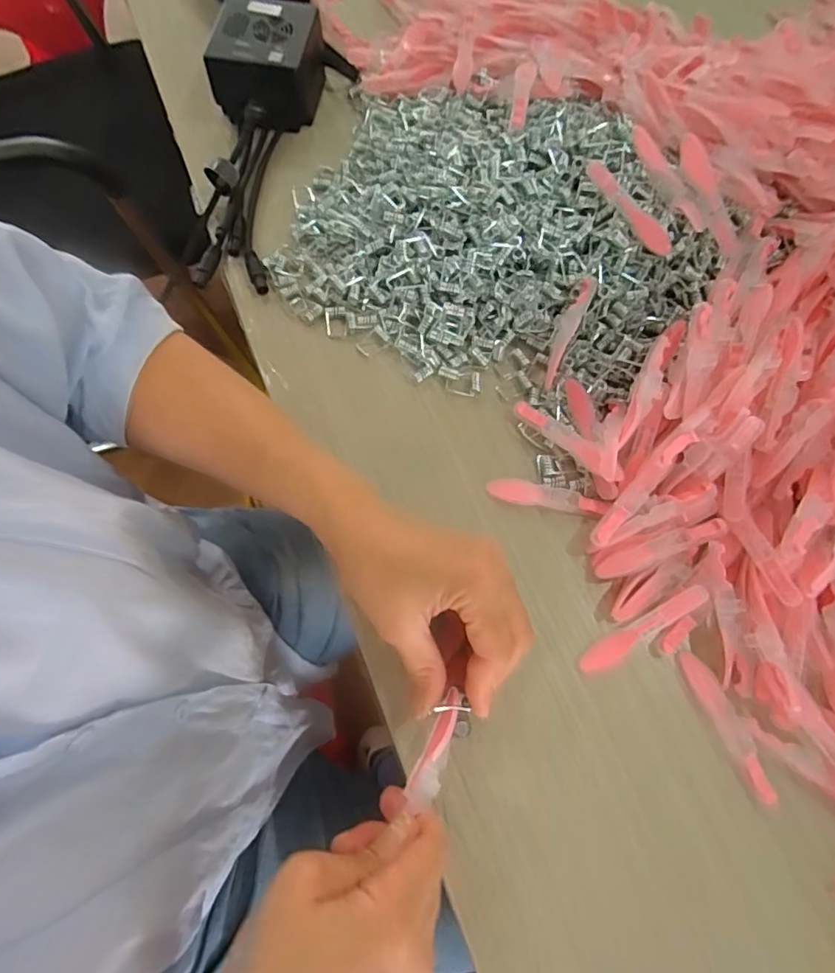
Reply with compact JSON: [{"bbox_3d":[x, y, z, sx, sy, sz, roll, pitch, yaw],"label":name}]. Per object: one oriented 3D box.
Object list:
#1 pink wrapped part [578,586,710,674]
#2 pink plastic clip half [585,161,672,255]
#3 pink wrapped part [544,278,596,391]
[{"bbox_3d":[0.125,0.080,0.294,0.079,0.005,0.015,-34,74,4],"label":"pink wrapped part"},{"bbox_3d":[0.139,-0.185,0.352,0.012,0.014,0.080,-35,75,-13],"label":"pink plastic clip half"},{"bbox_3d":[0.097,-0.102,0.351,0.015,0.010,0.074,22,100,6],"label":"pink wrapped part"}]

